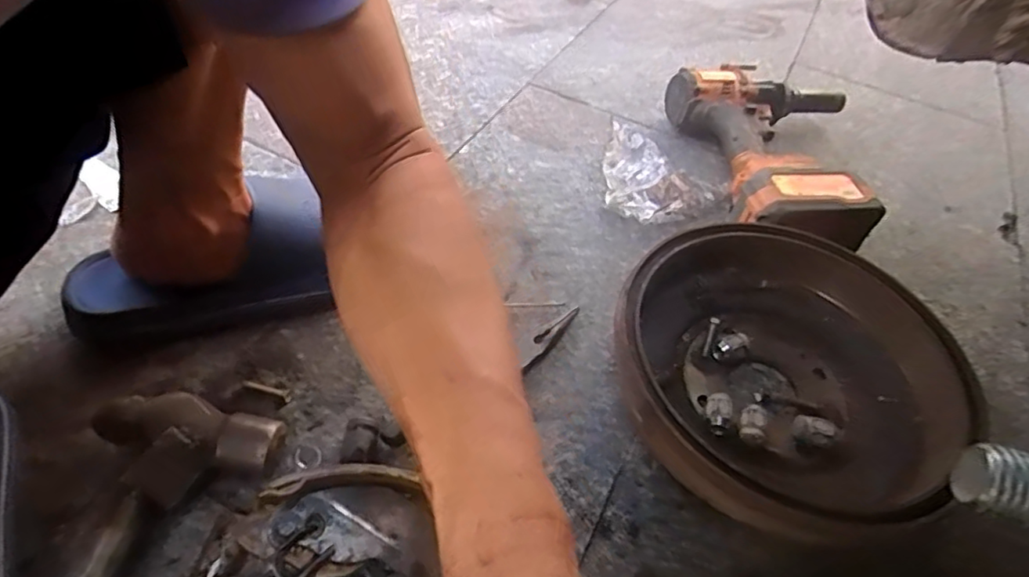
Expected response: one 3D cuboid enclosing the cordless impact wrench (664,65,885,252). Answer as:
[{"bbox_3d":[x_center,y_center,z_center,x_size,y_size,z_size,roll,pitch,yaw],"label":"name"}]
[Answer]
[{"bbox_3d":[0.320,-0.147,0.664,0.222,0.078,0.297,-2,49,-9],"label":"cordless impact wrench"}]

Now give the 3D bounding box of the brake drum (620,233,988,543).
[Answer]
[{"bbox_3d":[0.214,0.063,0.481,0.257,0.064,0.246,3,49,-4],"label":"brake drum"}]

